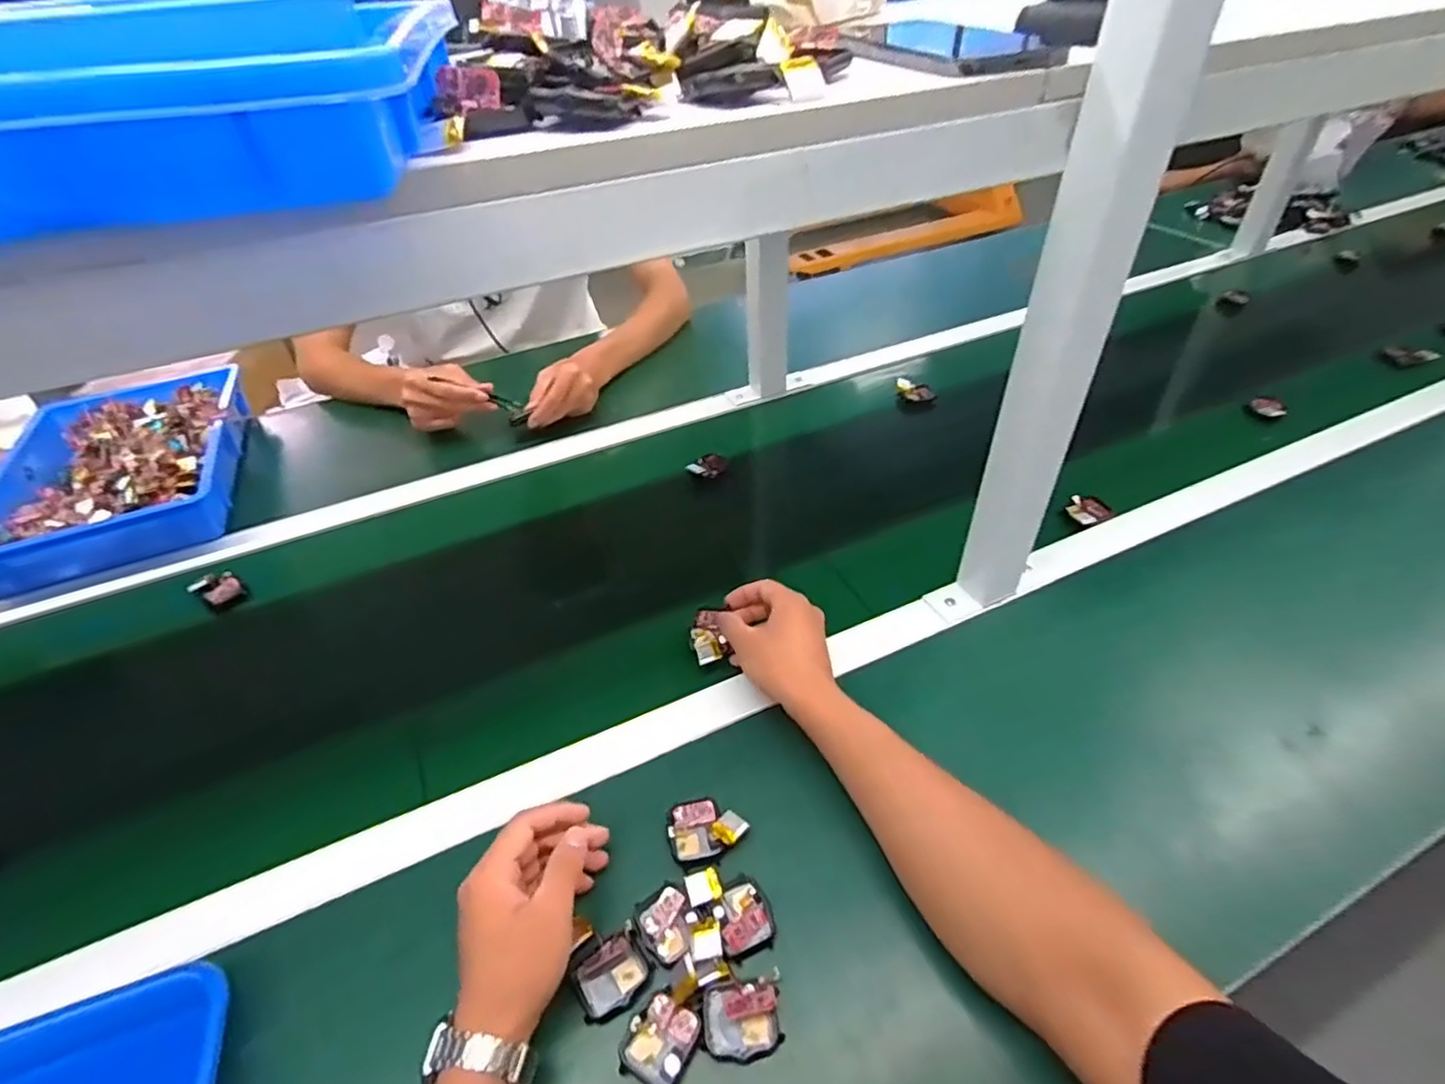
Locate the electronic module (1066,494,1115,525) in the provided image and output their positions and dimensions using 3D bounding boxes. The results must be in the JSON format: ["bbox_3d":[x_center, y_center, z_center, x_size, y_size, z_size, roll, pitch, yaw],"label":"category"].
[{"bbox_3d":[0.394,-0.035,0.724,0.043,0.009,0.041,-22,46,-19],"label":"electronic module"}]

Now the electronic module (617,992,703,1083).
[{"bbox_3d":[-0.037,0.294,0.395,0.039,0.004,0.044,19,47,23],"label":"electronic module"}]

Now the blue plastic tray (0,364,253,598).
[{"bbox_3d":[-0.750,-0.096,0.836,0.260,0.062,0.357,-18,44,-15],"label":"blue plastic tray"}]

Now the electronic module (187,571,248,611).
[{"bbox_3d":[-0.528,0.049,0.704,0.049,0.017,0.036,25,50,28],"label":"electronic module"}]

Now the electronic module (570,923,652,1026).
[{"bbox_3d":[-0.070,0.270,0.420,0.046,0.011,0.036,-25,46,-21],"label":"electronic module"}]

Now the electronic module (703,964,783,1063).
[{"bbox_3d":[0.012,0.284,0.399,0.047,0.014,0.038,-7,43,-4],"label":"electronic module"}]

